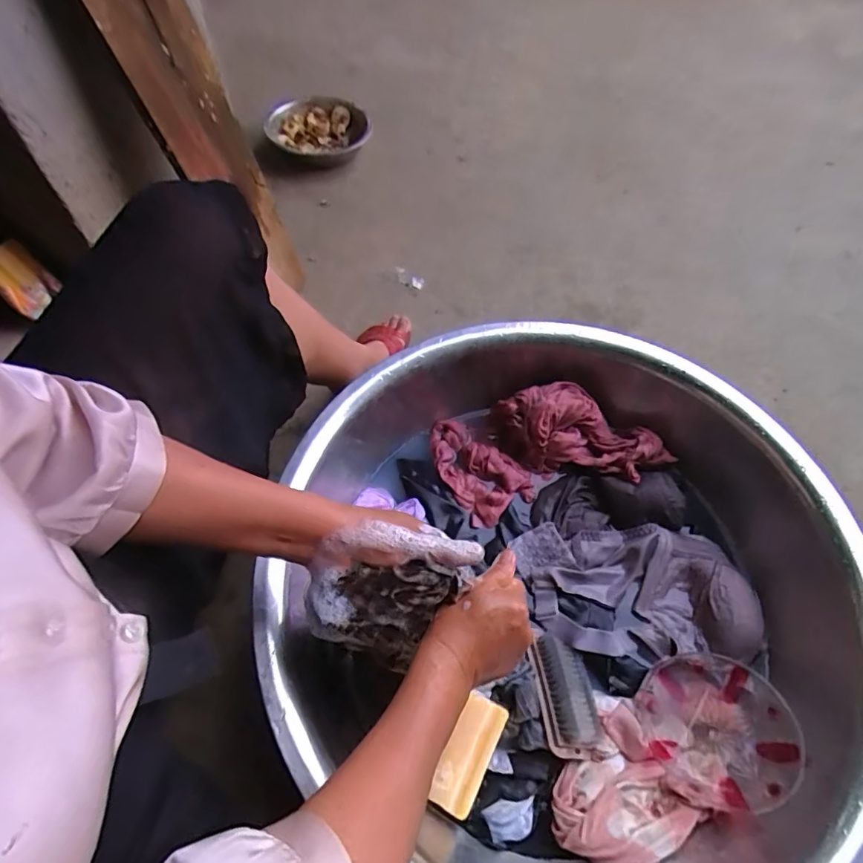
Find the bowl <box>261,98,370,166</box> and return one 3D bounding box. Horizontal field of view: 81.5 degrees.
[{"bbox_3d":[-0.287,-0.763,1.271,0.239,0.060,0.287,-16,60,-13],"label":"bowl"}]

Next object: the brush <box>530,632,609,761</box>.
[{"bbox_3d":[0.147,0.283,0.542,0.063,0.030,0.124,-5,58,-7],"label":"brush"}]

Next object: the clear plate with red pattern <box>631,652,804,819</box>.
[{"bbox_3d":[0.308,0.320,0.538,0.150,0.034,0.143,-7,43,6],"label":"clear plate with red pattern"}]

